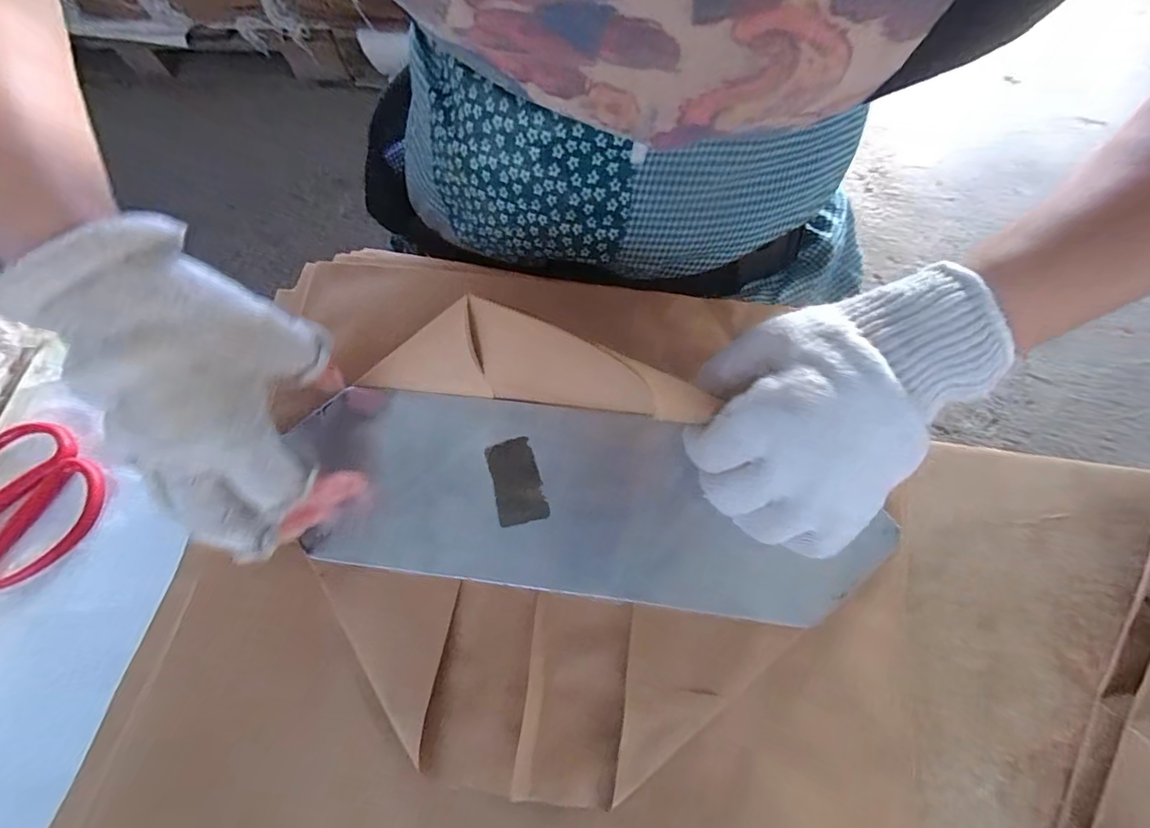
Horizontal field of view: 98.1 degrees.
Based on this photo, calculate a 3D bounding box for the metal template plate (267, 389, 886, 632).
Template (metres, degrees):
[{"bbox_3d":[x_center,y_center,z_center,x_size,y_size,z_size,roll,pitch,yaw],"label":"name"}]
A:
[{"bbox_3d":[-0.001,0.044,0.265,0.297,0.010,0.096,6,72,7],"label":"metal template plate"}]

